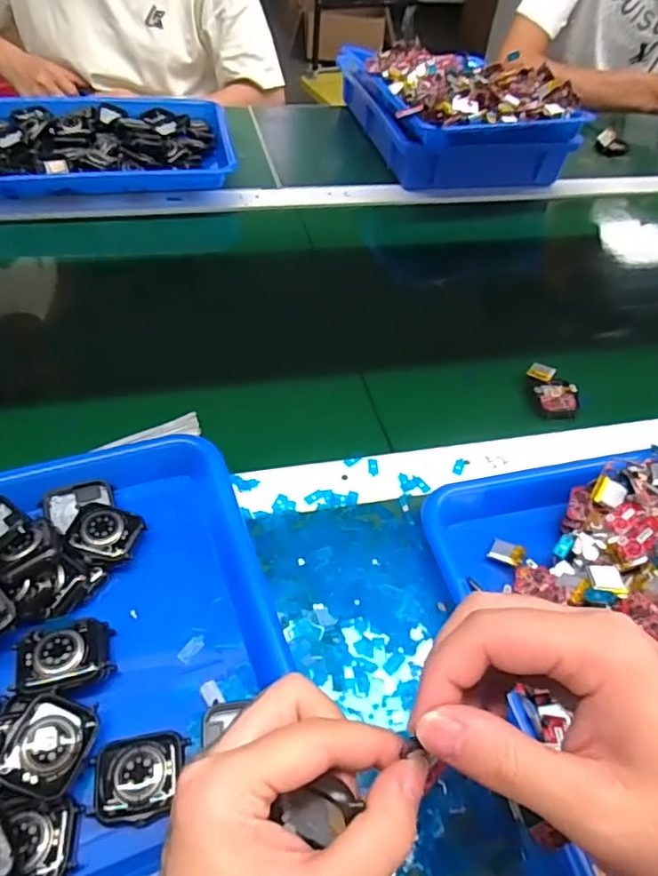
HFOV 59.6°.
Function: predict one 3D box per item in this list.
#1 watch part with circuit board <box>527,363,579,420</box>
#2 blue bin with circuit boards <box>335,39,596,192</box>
[{"bbox_3d":[0.200,-0.043,0.508,0.036,0.011,0.059,-2,50,-7],"label":"watch part with circuit board"},{"bbox_3d":[0.166,-0.466,0.806,0.237,0.109,0.303,-13,52,-16],"label":"blue bin with circuit boards"}]

